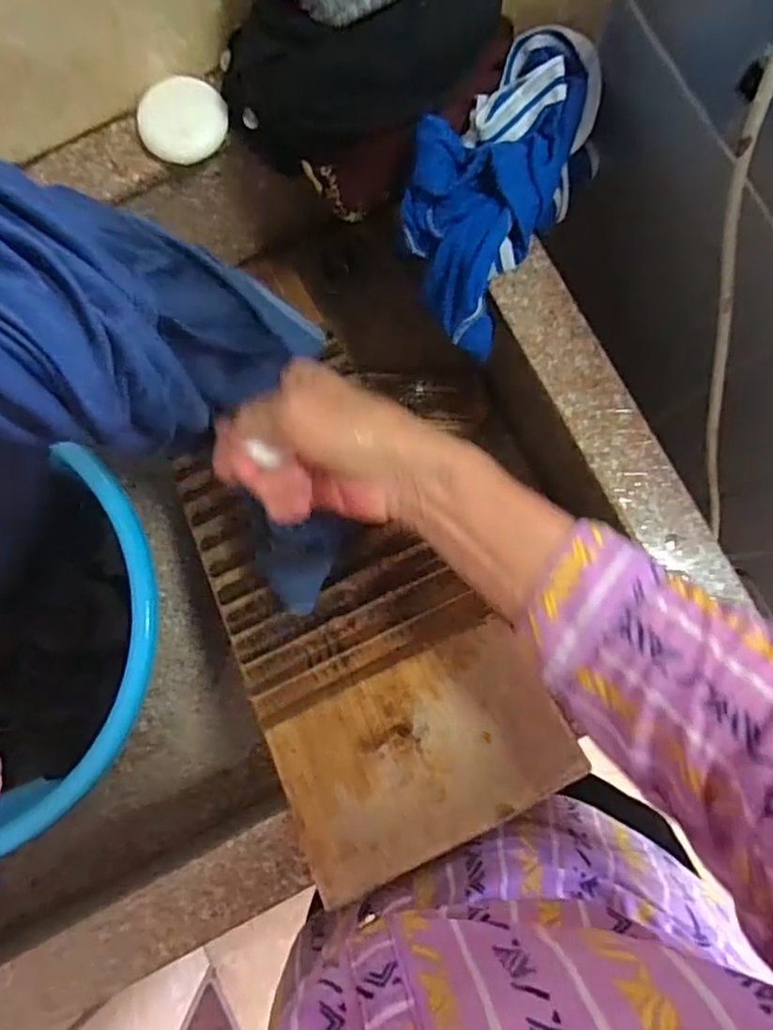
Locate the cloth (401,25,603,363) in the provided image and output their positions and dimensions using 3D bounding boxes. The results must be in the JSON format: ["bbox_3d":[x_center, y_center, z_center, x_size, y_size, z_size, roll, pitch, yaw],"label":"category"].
[{"bbox_3d":[0.074,-0.224,0.425,0.102,0.070,0.203,31,87,5],"label":"cloth"}]

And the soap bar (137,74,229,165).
[{"bbox_3d":[-0.141,-0.273,0.443,0.059,0.019,0.053,-27,84,0],"label":"soap bar"}]

